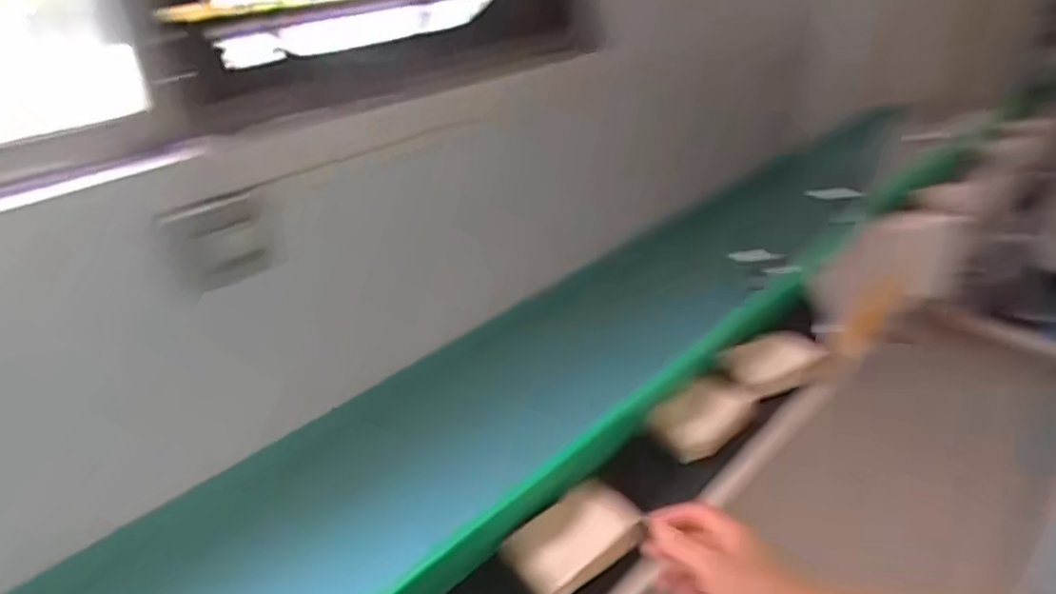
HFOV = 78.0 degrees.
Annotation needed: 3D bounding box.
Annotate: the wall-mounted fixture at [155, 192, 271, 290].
[{"bbox_3d":[-0.650,-0.106,1.365,0.191,0.189,0.052,-12,35,-14],"label":"wall-mounted fixture"}]

